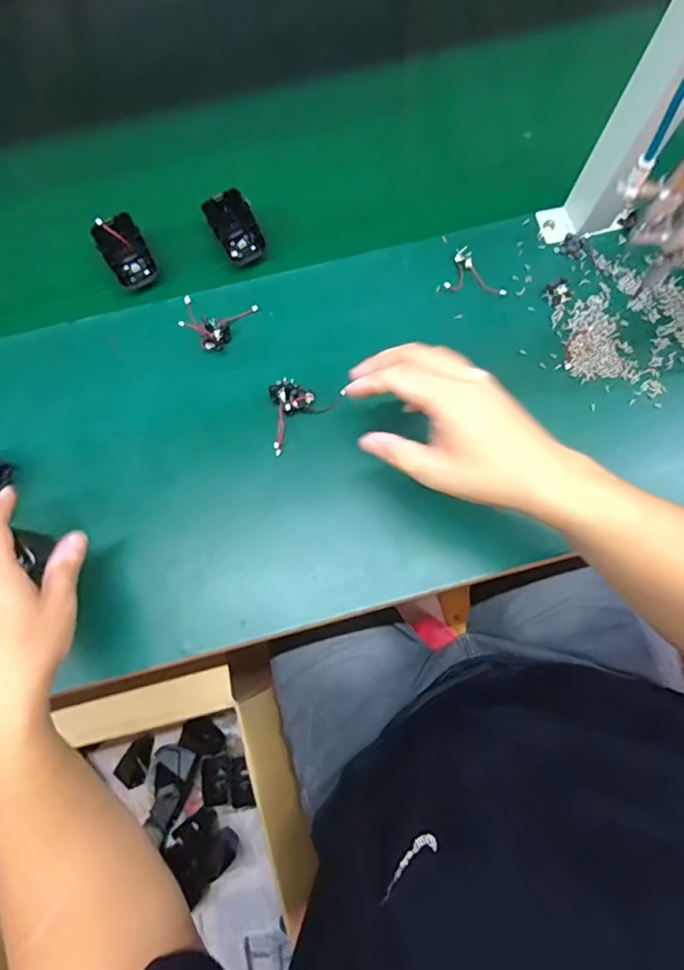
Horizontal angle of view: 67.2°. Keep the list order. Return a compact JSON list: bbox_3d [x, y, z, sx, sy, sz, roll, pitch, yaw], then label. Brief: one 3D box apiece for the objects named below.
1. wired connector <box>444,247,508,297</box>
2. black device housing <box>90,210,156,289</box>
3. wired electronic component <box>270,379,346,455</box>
[{"bbox_3d":[0.140,-0.215,0.524,0.060,0.010,0.045,16,79,5],"label":"wired connector"},{"bbox_3d":[-0.216,-0.234,0.510,0.042,0.036,0.056,-29,79,-5],"label":"black device housing"},{"bbox_3d":[-0.046,-0.074,0.485,0.077,0.019,0.049,-40,80,-7],"label":"wired electronic component"}]

